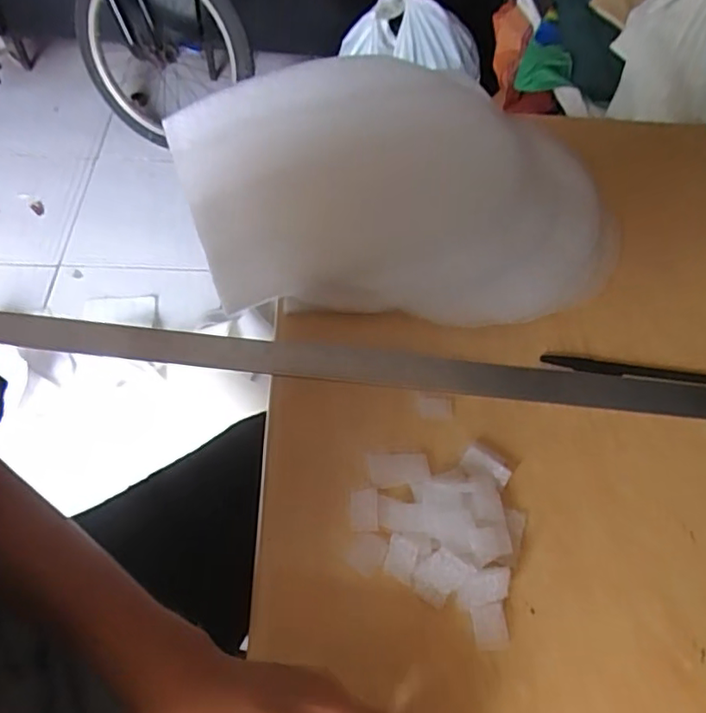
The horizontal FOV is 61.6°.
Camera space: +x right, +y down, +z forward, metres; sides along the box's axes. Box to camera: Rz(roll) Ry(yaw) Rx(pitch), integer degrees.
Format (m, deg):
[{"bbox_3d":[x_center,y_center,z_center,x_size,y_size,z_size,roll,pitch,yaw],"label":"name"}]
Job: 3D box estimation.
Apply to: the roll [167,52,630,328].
[{"bbox_3d":[0.038,-0.156,0.530,0.365,0.048,0.294,-9,58,-9],"label":"roll"}]

